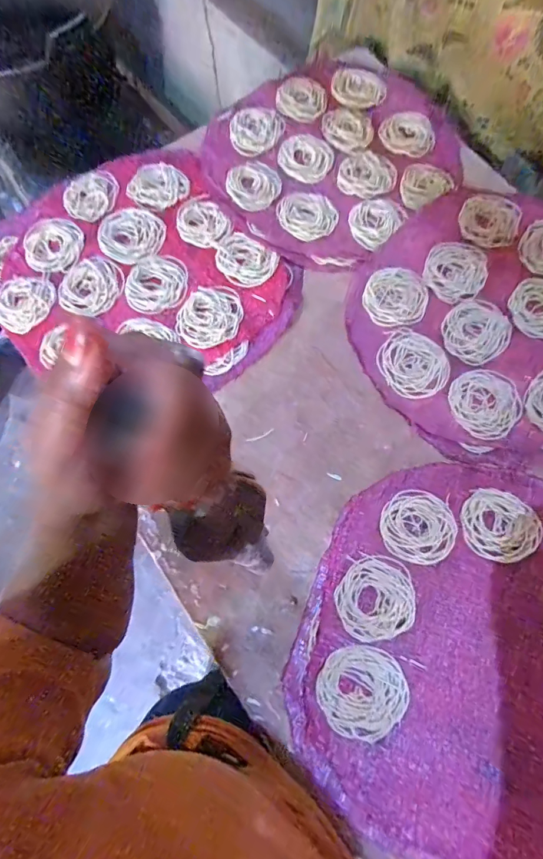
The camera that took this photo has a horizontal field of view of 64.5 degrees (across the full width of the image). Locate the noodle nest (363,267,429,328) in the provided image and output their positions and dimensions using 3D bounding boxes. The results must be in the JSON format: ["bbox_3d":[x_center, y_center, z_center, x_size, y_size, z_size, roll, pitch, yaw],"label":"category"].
[{"bbox_3d":[0.150,-0.161,0.520,0.073,0.006,0.079,16,74,5],"label":"noodle nest"}]

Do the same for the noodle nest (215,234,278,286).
[{"bbox_3d":[-0.033,-0.208,0.533,0.072,0.005,0.061,33,76,9],"label":"noodle nest"}]

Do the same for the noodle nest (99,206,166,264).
[{"bbox_3d":[-0.177,-0.249,0.542,0.079,0.004,0.081,0,73,0],"label":"noodle nest"}]

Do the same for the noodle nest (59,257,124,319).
[{"bbox_3d":[-0.218,-0.173,0.523,0.067,0.008,0.077,24,75,7],"label":"noodle nest"}]

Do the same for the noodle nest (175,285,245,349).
[{"bbox_3d":[-0.072,-0.134,0.511,0.069,0.007,0.083,25,75,7],"label":"noodle nest"}]

